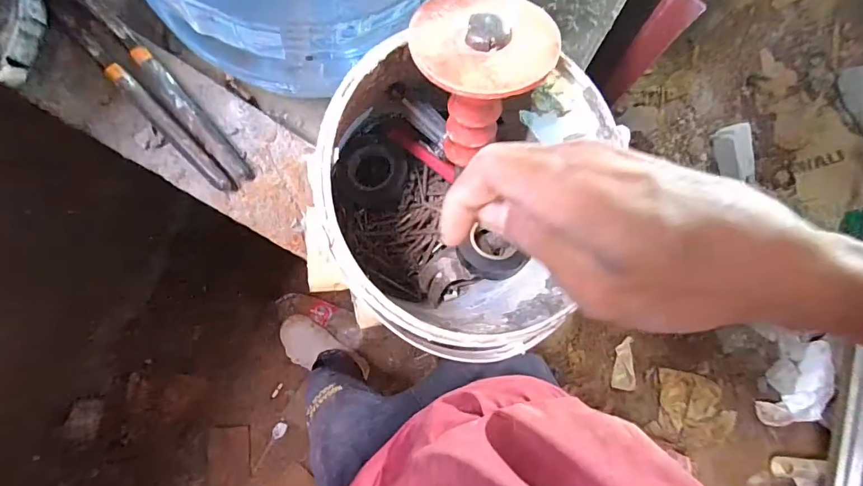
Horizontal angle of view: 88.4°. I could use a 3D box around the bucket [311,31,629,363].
[{"bbox_3d":[0.011,-0.031,0.314,0.177,0.168,0.194,-1,94,-14],"label":"bucket"}]

